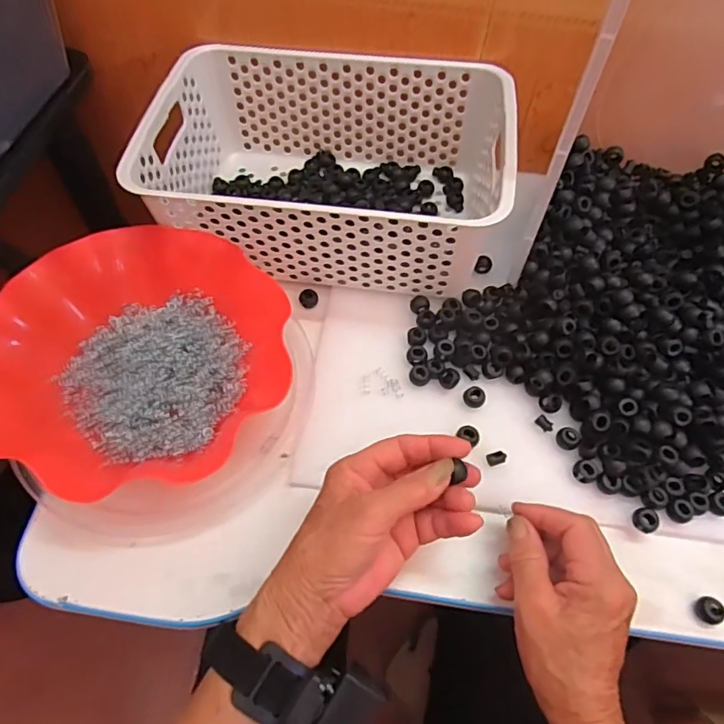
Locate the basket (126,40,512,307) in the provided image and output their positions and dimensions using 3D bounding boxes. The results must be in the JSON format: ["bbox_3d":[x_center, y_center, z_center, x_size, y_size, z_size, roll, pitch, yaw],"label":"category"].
[{"bbox_3d":[-0.028,-0.177,0.499,0.306,0.122,0.200,8,64,2],"label":"basket"}]

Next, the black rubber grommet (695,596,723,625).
[{"bbox_3d":[0.242,0.172,0.370,0.017,0.008,0.017,1,60,-2],"label":"black rubber grommet"}]

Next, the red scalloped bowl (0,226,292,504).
[{"bbox_3d":[-0.173,-0.011,0.416,0.202,0.061,0.219,1,60,-2],"label":"red scalloped bowl"}]

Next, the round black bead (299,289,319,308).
[{"bbox_3d":[-0.049,-0.057,0.499,0.017,0.013,0.016,-4,60,-5],"label":"round black bead"}]

